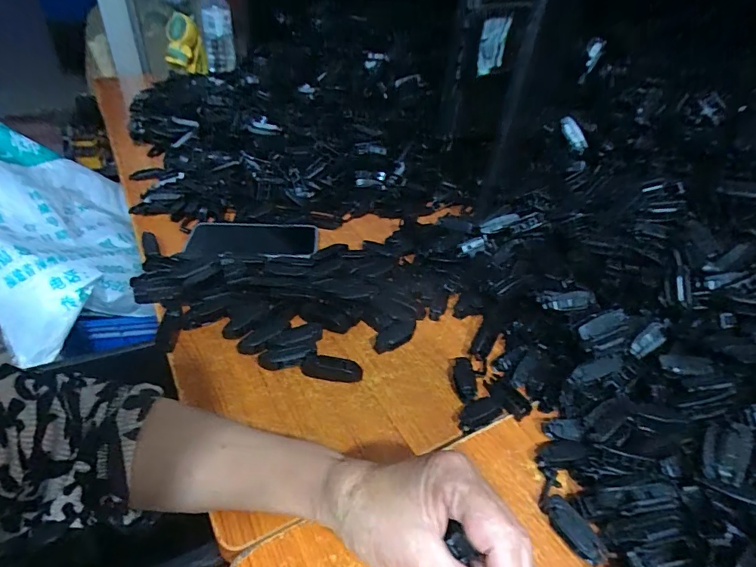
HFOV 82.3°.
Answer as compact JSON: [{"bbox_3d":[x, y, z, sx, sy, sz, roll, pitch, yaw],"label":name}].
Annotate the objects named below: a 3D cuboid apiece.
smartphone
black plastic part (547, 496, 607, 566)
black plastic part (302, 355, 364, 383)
[{"bbox_3d":[-0.163,-0.053,0.560,0.162,0.011,0.087,0,36,-7],"label":"smartphone"},{"bbox_3d":[0.143,0.180,0.315,0.014,0.017,0.047,-18,45,-27],"label":"black plastic part"},{"bbox_3d":[-0.044,0.081,0.412,0.056,0.013,0.019,9,39,4],"label":"black plastic part"}]

